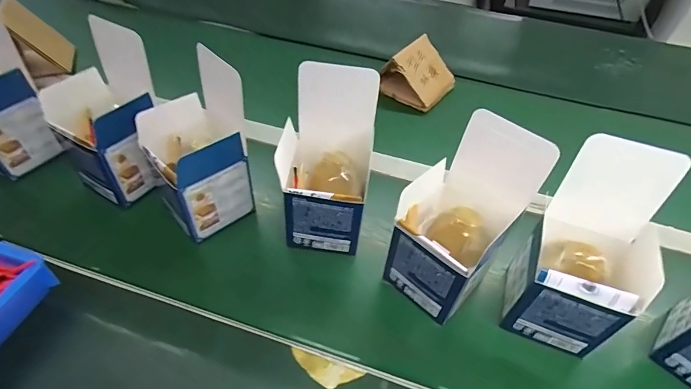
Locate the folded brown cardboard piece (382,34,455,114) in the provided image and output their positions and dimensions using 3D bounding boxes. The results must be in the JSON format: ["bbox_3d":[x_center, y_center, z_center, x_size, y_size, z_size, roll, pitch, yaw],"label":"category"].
[{"bbox_3d":[0.123,-0.199,0.653,0.088,0.070,0.104,34,55,25],"label":"folded brown cardboard piece"}]

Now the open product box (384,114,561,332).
[{"bbox_3d":[0.106,0.025,0.372,0.093,0.167,0.100,33,54,24],"label":"open product box"}]

